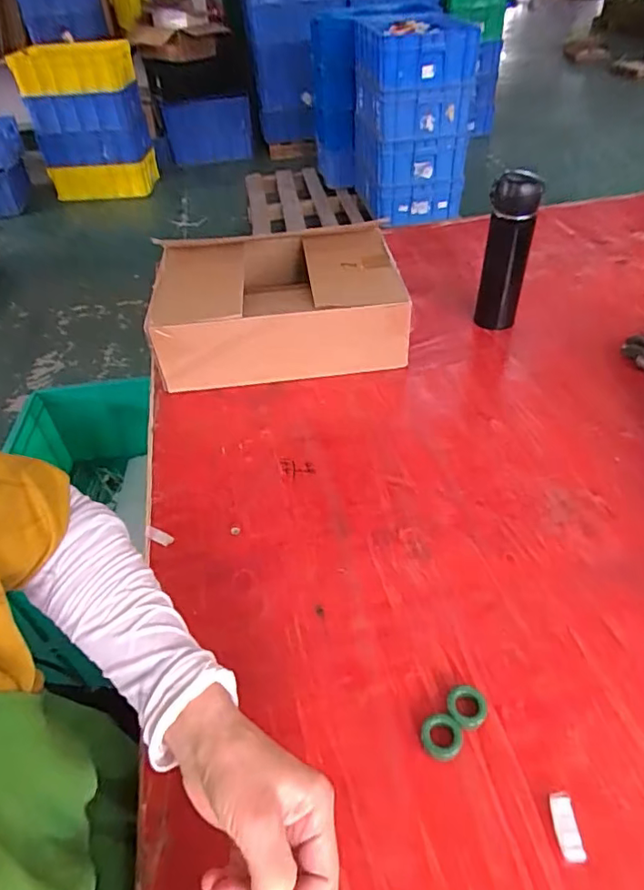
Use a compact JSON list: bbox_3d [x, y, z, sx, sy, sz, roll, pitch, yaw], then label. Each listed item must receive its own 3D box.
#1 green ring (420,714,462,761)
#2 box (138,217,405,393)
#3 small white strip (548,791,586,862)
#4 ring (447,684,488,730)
[{"bbox_3d":[0.092,0.225,0.419,0.030,0.012,0.029,-2,43,2],"label":"green ring"},{"bbox_3d":[-0.068,-0.208,0.806,0.343,0.128,0.242,-7,43,-4],"label":"box"},{"bbox_3d":[0.169,0.263,0.376,0.016,0.012,0.039,-5,55,-1],"label":"small white strip"},{"bbox_3d":[0.115,0.210,0.435,0.030,0.015,0.030,-2,43,2],"label":"ring"}]

